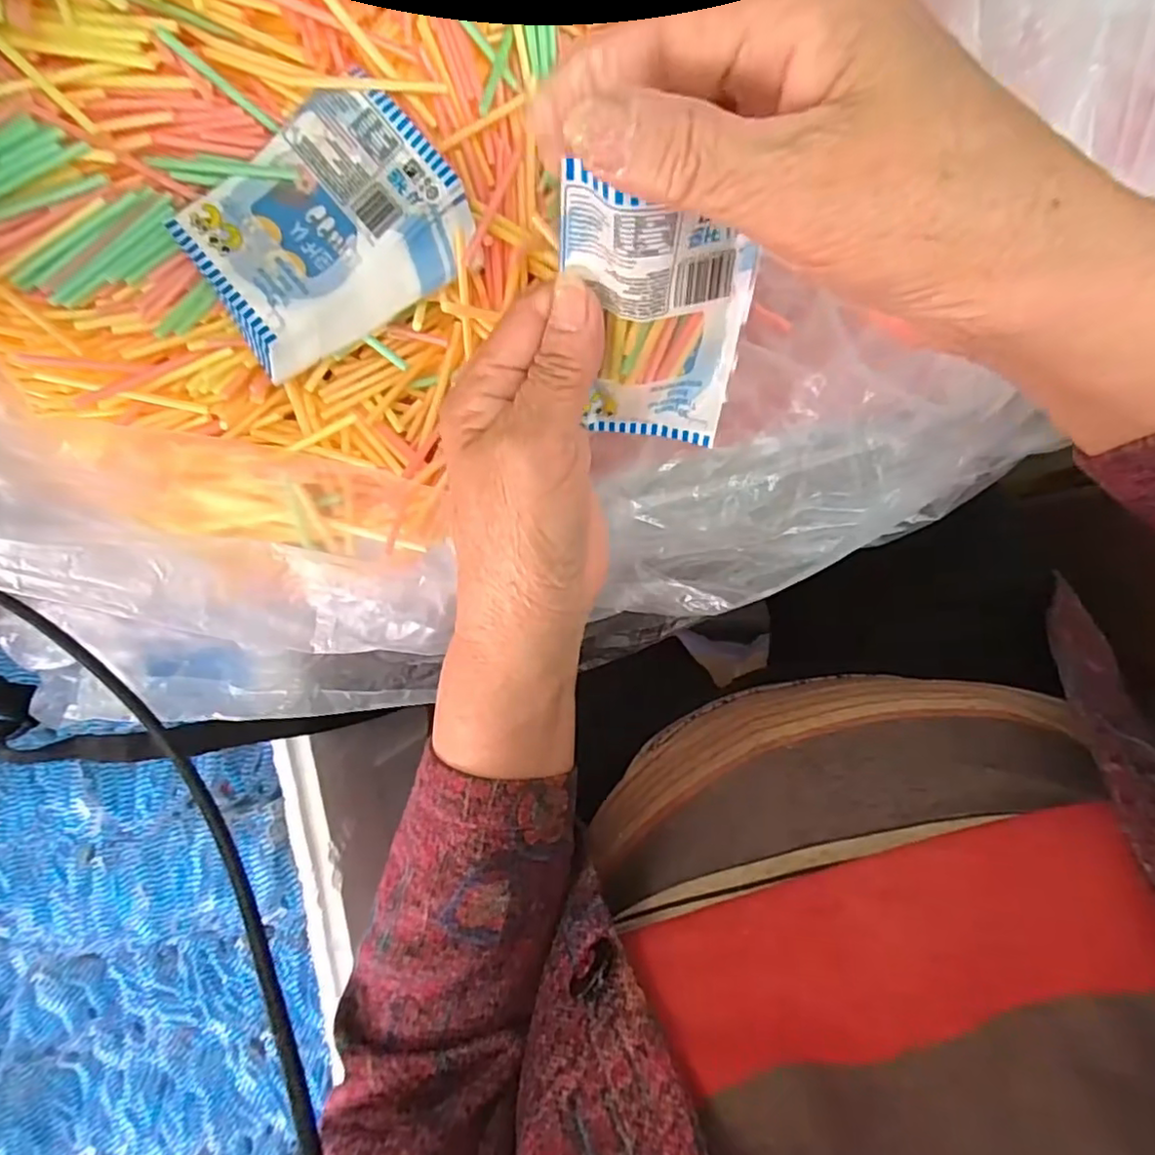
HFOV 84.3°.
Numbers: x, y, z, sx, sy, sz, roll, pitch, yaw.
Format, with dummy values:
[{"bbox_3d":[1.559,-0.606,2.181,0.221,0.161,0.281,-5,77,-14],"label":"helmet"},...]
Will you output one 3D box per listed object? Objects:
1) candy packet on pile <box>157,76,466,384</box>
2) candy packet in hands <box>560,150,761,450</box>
[{"bbox_3d":[-0.102,-0.143,0.260,0.104,0.023,0.081,-36,85,5],"label":"candy packet on pile"},{"bbox_3d":[0.027,-0.083,0.216,0.059,0.099,0.011,-3,60,0],"label":"candy packet in hands"}]

